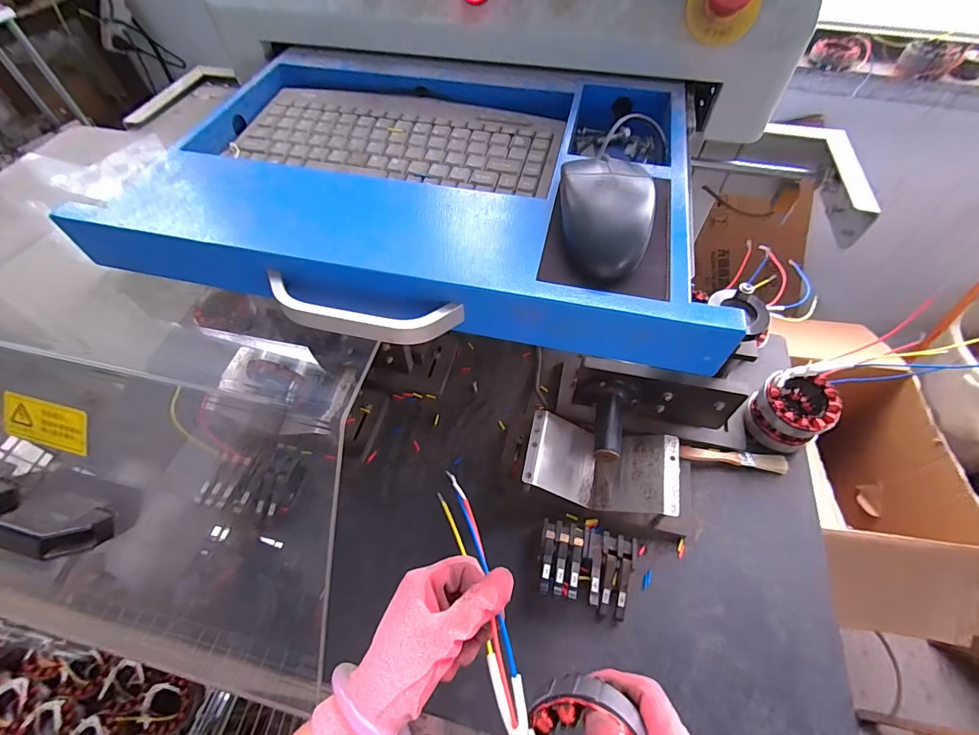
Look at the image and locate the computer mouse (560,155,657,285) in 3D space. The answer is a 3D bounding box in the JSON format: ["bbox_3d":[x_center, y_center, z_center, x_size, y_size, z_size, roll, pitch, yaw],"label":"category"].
[{"bbox_3d":[0.076,-0.101,0.280,0.056,0.035,0.088,2,56,2],"label":"computer mouse"}]

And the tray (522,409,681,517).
[{"bbox_3d":[0.137,0.126,0.544,0.178,0.060,0.099,12,57,9],"label":"tray"}]

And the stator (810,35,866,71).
[{"bbox_3d":[0.742,-0.671,0.913,0.102,0.046,0.064,19,59,14],"label":"stator"}]

